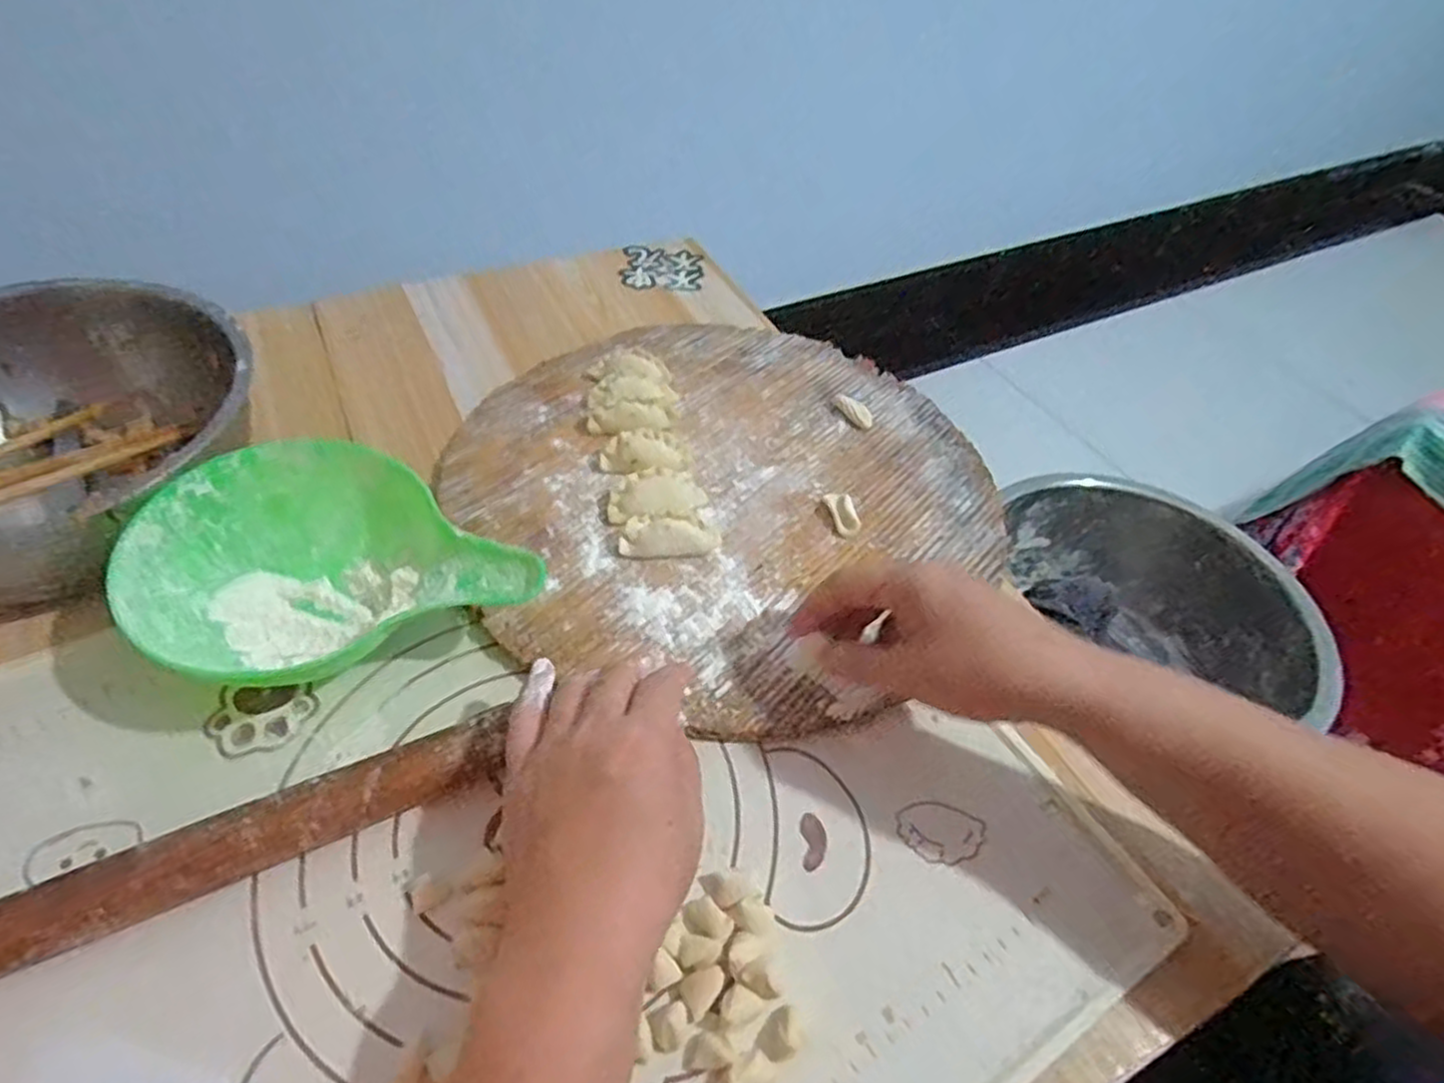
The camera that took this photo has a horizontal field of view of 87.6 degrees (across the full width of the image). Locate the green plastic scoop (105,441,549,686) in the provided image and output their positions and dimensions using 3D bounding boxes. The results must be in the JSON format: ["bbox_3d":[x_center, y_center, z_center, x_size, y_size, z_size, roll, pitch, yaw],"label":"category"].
[{"bbox_3d":[-0.195,0.014,0.403,0.200,0.061,0.128,6,50,0],"label":"green plastic scoop"}]

